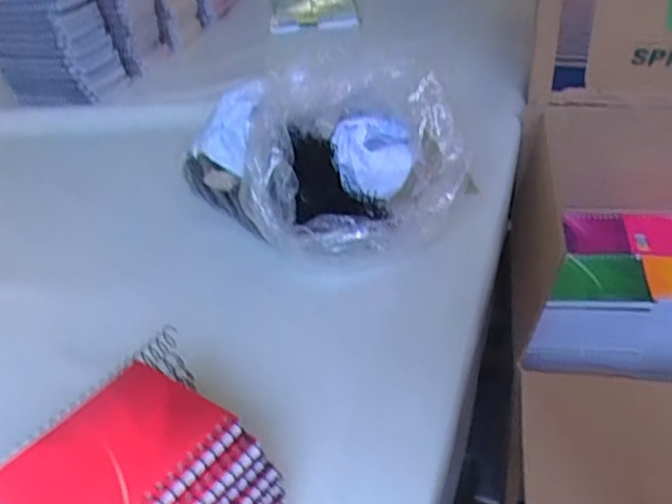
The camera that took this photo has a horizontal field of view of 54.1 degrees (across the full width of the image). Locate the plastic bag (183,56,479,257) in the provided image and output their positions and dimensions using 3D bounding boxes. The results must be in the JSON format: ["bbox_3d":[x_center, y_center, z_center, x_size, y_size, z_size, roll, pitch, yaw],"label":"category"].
[{"bbox_3d":[-0.016,-0.083,0.571,0.160,0.125,0.234,-27,39,-26],"label":"plastic bag"}]

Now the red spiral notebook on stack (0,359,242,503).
[{"bbox_3d":[-0.118,0.104,0.304,0.088,0.005,0.127,19,43,33],"label":"red spiral notebook on stack"}]

